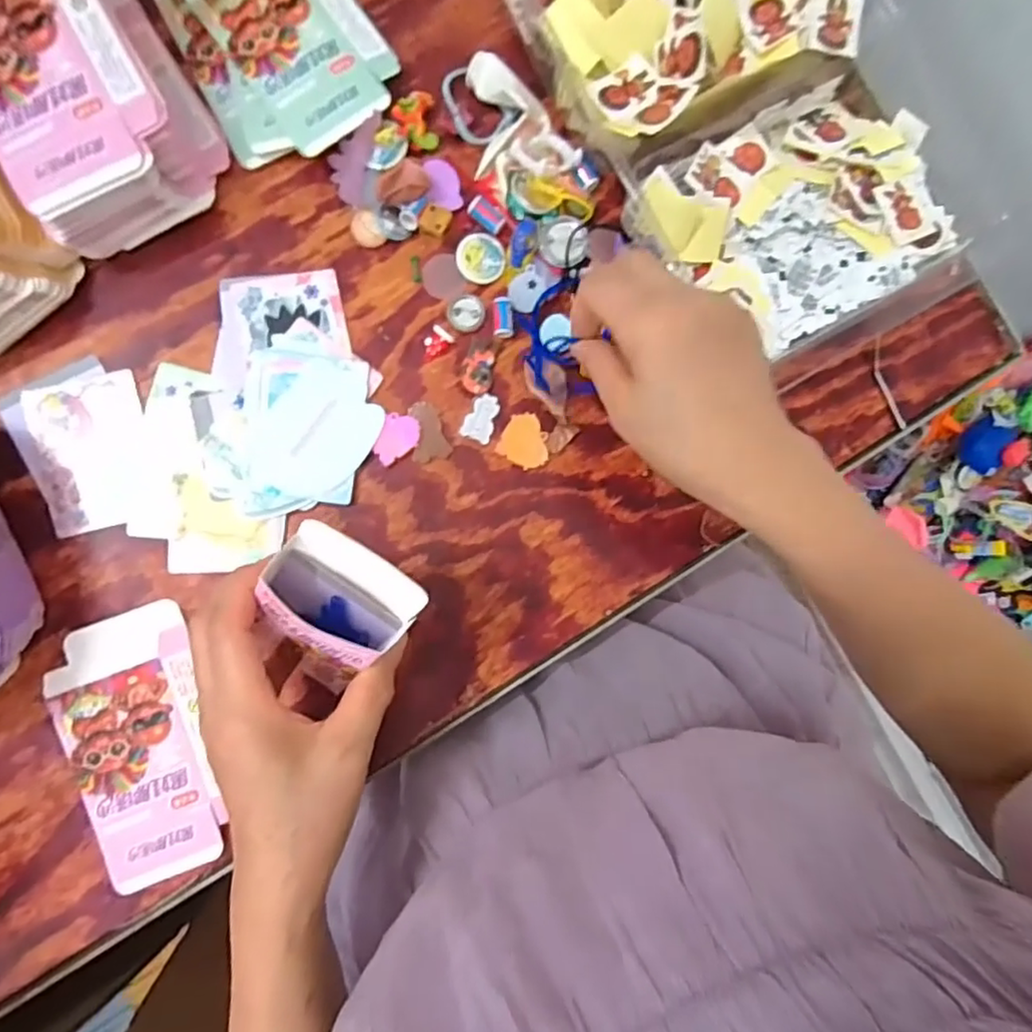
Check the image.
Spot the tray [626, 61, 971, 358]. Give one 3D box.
[{"bbox_3d":[0.178,-0.186,0.402,0.197,0.050,0.141,-29,90,-6],"label":"tray"}]

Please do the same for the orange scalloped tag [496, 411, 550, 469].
[{"bbox_3d":[0.007,-0.047,0.398,0.031,0.004,0.031,28,91,-5],"label":"orange scalloped tag"}]

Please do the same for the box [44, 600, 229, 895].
[{"bbox_3d":[-0.219,0.134,0.366,0.076,0.005,0.151,-13,88,-6],"label":"box"}]

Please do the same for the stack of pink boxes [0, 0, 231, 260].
[{"bbox_3d":[-0.238,-0.235,0.355,0.102,0.062,0.143,-29,90,-6],"label":"stack of pink boxes"}]

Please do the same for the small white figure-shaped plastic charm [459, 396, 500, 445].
[{"bbox_3d":[-0.021,-0.062,0.396,0.018,0.004,0.030,20,85,-4],"label":"small white figure-shaped plastic charm"}]

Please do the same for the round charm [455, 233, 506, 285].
[{"bbox_3d":[-0.022,-0.162,0.397,0.029,0.005,0.029,0,87,-5],"label":"round charm"}]

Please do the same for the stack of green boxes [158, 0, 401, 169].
[{"bbox_3d":[-0.146,-0.295,0.389,0.113,0.015,0.149,-24,89,-6],"label":"stack of green boxes"}]

